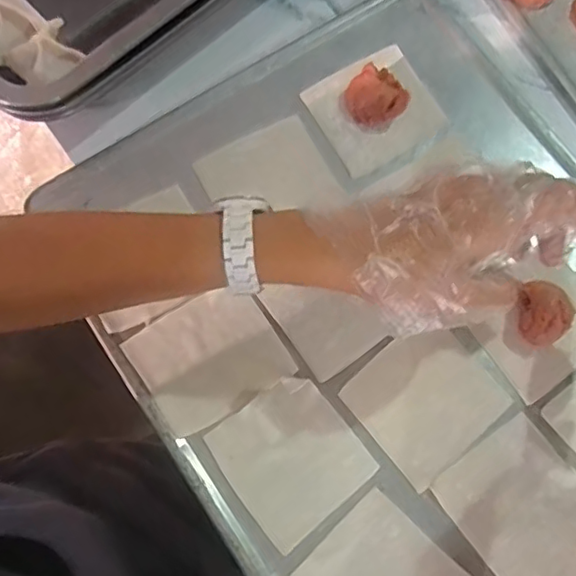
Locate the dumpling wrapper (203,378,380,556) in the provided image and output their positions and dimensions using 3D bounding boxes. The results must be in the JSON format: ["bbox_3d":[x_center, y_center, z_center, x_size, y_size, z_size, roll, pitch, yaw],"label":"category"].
[{"bbox_3d":[0.002,0.101,0.360,0.076,0.004,0.079,-37,80,-12],"label":"dumpling wrapper"}]

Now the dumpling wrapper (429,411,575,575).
[{"bbox_3d":[0.140,0.129,0.358,0.076,0.004,0.081,-36,78,-11],"label":"dumpling wrapper"}]

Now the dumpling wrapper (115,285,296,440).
[{"bbox_3d":[-0.049,0.043,0.374,0.083,0.004,0.074,-33,77,-10],"label":"dumpling wrapper"}]

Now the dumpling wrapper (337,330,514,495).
[{"bbox_3d":[0.086,0.069,0.371,0.082,0.004,0.076,-39,78,-11],"label":"dumpling wrapper"}]

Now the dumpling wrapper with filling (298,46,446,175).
[{"bbox_3d":[0.062,-0.130,0.421,0.082,0.022,0.077,-29,76,-9],"label":"dumpling wrapper with filling"}]

